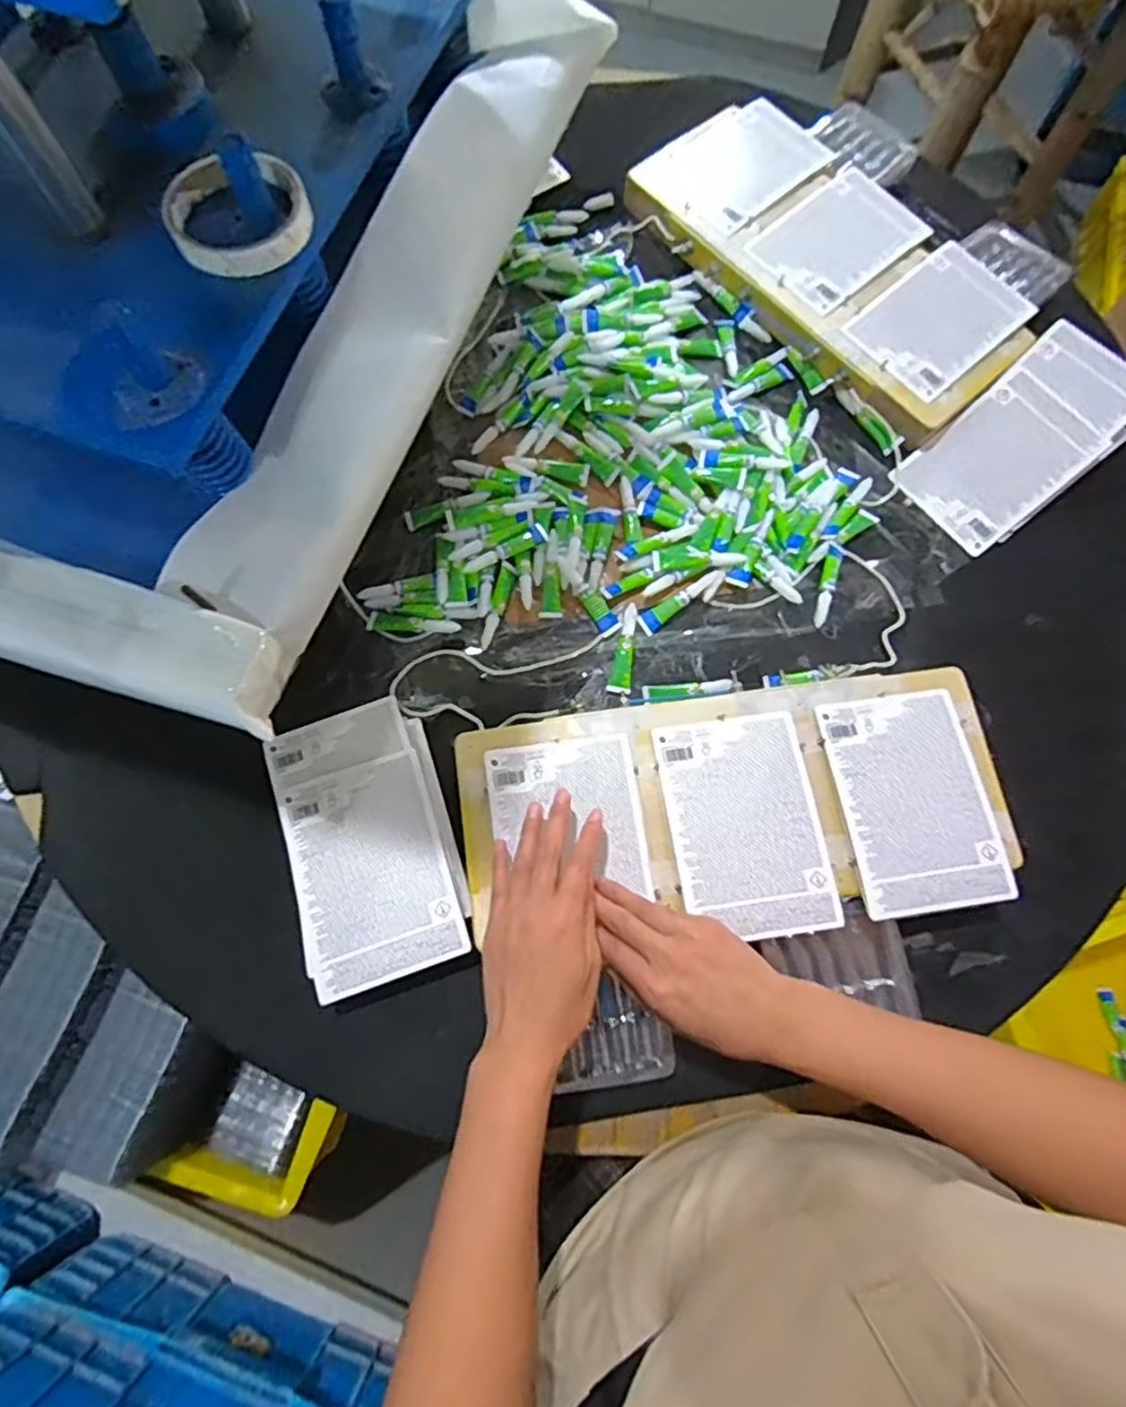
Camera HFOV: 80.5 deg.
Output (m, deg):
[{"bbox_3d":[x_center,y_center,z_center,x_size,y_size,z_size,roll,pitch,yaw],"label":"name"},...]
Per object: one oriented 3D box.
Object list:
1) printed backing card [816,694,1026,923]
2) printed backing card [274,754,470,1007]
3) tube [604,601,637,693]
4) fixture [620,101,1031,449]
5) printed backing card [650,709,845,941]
[{"bbox_3d":[0.277,0.075,0.525,0.117,0.004,0.168,-8,72,-3],"label":"printed backing card"},{"bbox_3d":[-0.149,0.130,0.521,0.114,0.009,0.165,-19,69,-7],"label":"printed backing card"},{"bbox_3d":[0.053,-0.048,0.592,0.020,0.008,0.083,8,73,2],"label":"tube"},{"bbox_3d":[0.278,-0.463,0.686,0.199,0.031,0.413,-37,77,-11],"label":"fixture"},{"bbox_3d":[0.140,0.092,0.514,0.114,0.006,0.168,-9,73,-3],"label":"printed backing card"}]

